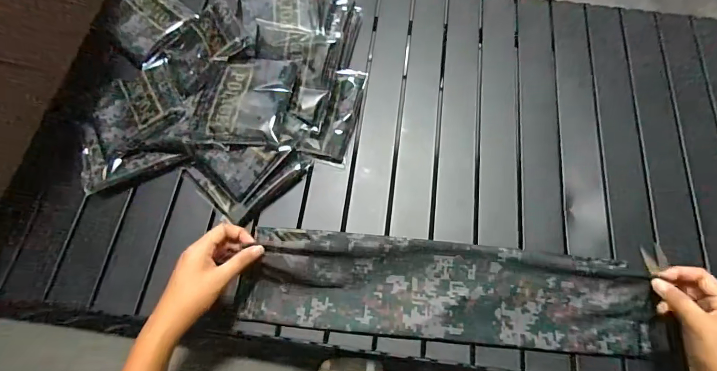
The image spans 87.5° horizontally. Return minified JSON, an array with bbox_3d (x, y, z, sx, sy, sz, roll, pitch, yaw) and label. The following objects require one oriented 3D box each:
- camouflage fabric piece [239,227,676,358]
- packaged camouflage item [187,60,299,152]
[{"bbox_3d":[0.100,0.126,0.443,0.457,0.056,0.117,5,68,3],"label":"camouflage fabric piece"},{"bbox_3d":[-0.151,-0.115,0.496,0.124,0.023,0.133,2,68,0],"label":"packaged camouflage item"}]

